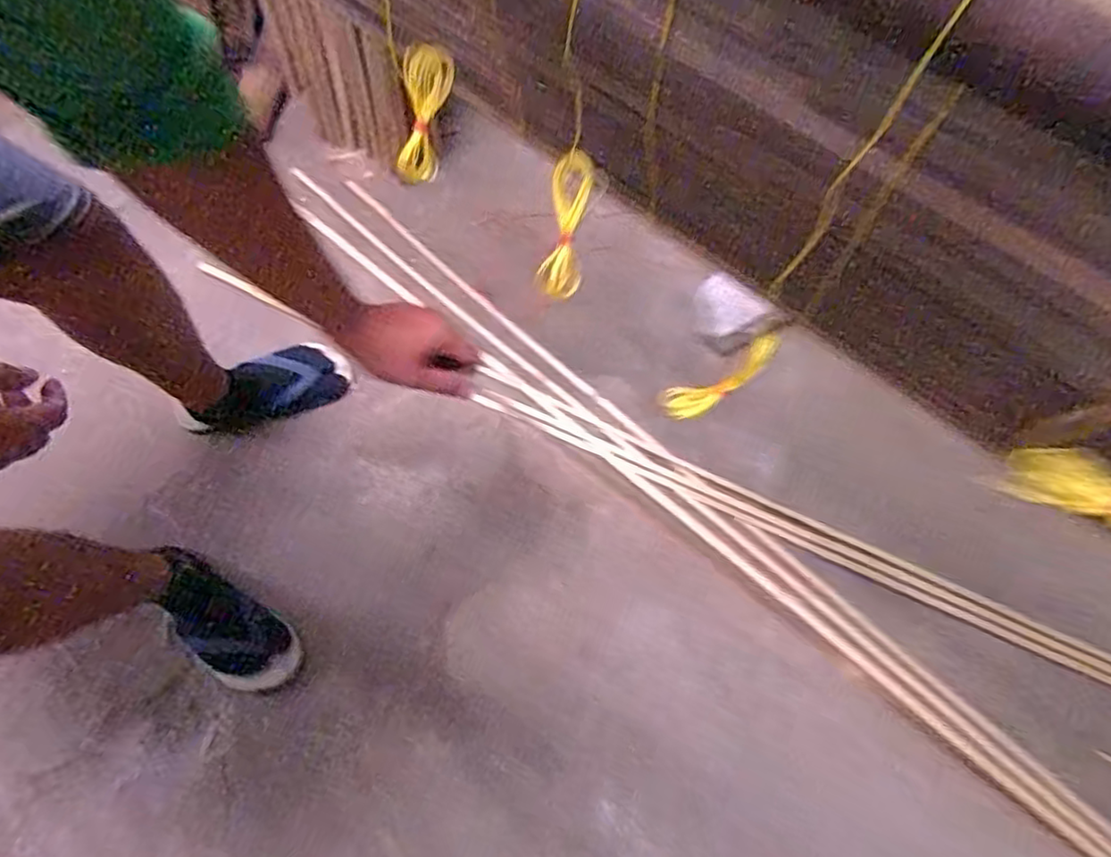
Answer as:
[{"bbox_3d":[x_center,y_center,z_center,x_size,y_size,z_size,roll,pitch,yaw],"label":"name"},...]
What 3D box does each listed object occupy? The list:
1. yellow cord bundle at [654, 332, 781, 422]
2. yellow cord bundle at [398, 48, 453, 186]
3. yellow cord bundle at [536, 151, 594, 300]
[{"bbox_3d":[0.117,-0.036,0.474,0.091,0.009,0.029,-34,71,13],"label":"yellow cord bundle"},{"bbox_3d":[-0.101,-0.234,0.503,0.031,0.094,0.023,22,32,8],"label":"yellow cord bundle"},{"bbox_3d":[0.007,-0.133,0.447,0.026,0.094,0.021,11,24,4],"label":"yellow cord bundle"}]

